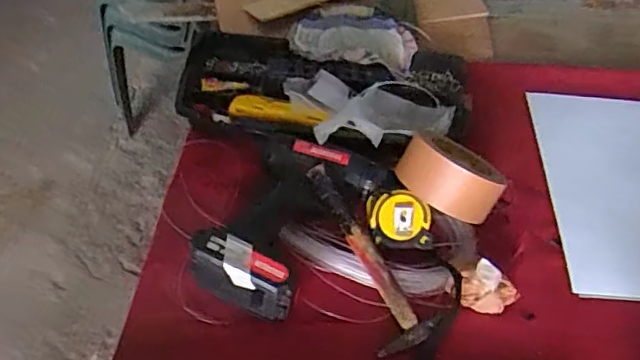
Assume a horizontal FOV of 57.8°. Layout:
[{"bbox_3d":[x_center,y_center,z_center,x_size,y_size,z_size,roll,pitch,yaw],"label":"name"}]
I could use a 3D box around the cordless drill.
[{"bbox_3d":[-0.029,0.036,0.598,0.132,0.066,0.203,20,51,14],"label":"cordless drill"}]

